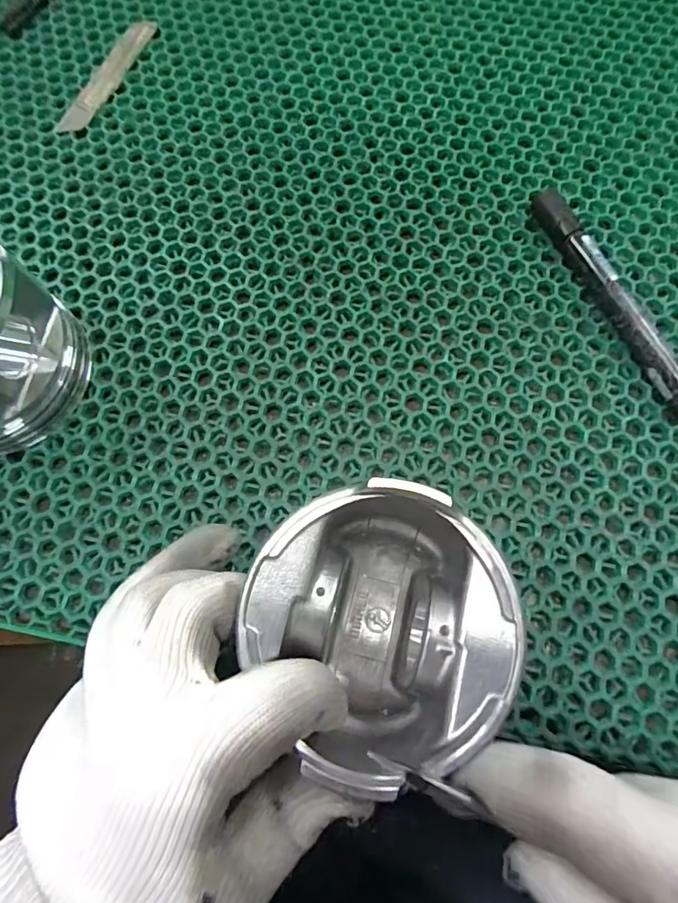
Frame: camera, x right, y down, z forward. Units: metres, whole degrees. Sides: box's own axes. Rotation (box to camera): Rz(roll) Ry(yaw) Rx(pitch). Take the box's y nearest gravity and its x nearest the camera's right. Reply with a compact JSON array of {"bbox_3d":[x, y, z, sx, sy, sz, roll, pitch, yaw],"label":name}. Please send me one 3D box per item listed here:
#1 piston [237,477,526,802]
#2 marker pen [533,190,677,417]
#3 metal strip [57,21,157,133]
[{"bbox_3d":[0.018,0.061,0.191,0.090,0.062,0.090,0,74,1],"label":"piston"},{"bbox_3d":[0.144,-0.081,0.263,0.013,0.019,0.142,-25,75,-6],"label":"marker pen"},{"bbox_3d":[-0.153,-0.250,0.326,0.020,0.004,0.104,24,76,7],"label":"metal strip"}]

